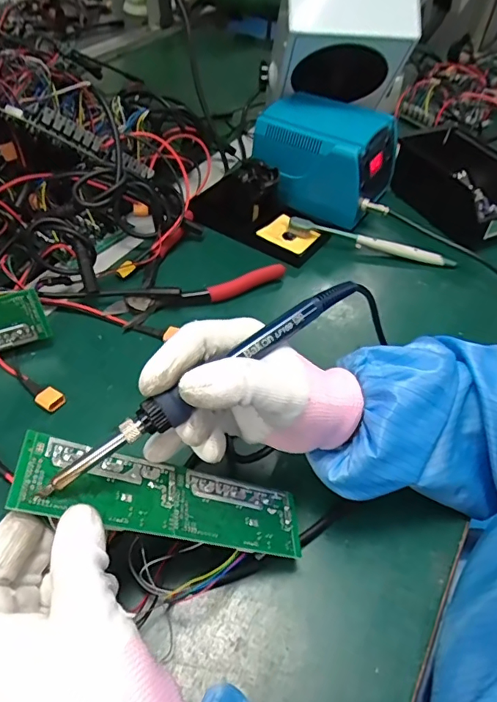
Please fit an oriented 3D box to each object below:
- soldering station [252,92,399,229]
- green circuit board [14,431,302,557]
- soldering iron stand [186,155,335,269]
[{"bbox_3d":[0.091,-0.228,0.581,0.152,0.090,0.121,21,50,15],"label":"soldering station"},{"bbox_3d":[-0.044,0.086,0.284,0.170,0.004,0.044,21,43,-24],"label":"green circuit board"},{"bbox_3d":[0.014,-0.164,0.540,0.151,0.071,0.080,27,52,19],"label":"soldering iron stand"}]

